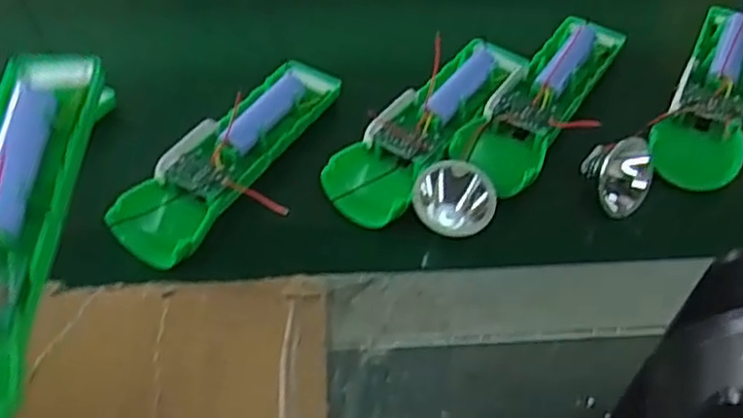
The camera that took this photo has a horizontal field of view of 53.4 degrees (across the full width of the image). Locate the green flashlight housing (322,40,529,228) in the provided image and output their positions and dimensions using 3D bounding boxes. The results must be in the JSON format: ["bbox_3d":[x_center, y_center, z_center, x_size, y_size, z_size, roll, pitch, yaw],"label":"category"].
[{"bbox_3d":[0.031,-0.048,0.432,0.049,0.027,0.148,31,59,21],"label":"green flashlight housing"}]

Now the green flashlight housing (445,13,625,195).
[{"bbox_3d":[0.102,-0.066,0.440,0.048,0.026,0.141,30,59,20],"label":"green flashlight housing"}]

